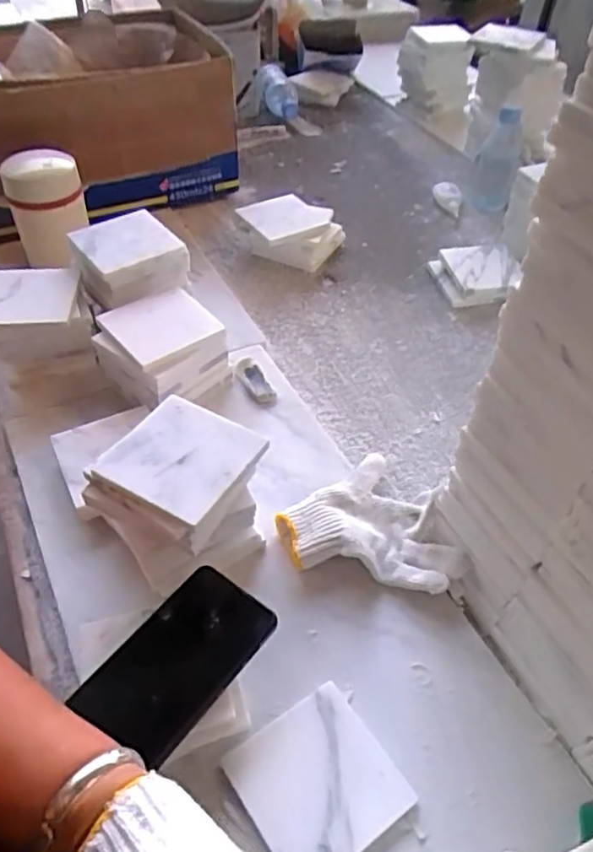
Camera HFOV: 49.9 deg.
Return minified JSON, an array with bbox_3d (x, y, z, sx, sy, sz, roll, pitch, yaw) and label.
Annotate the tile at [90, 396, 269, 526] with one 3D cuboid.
[{"bbox_3d":[-0.090,0.023,0.498,0.101,0.009,0.098,26,53,19],"label":"tile"}]

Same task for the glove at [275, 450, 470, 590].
[{"bbox_3d":[0.071,0.079,0.594,0.165,0.035,0.143,10,49,7],"label":"glove"}]

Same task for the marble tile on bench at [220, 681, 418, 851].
[{"bbox_3d":[0.016,0.248,0.444,0.100,0.012,0.099,-28,55,-24],"label":"marble tile on bench"}]

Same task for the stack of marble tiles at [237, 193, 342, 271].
[{"bbox_3d":[-0.012,-0.277,0.917,0.138,0.063,0.117,16,50,12],"label":"stack of marble tiles"}]

